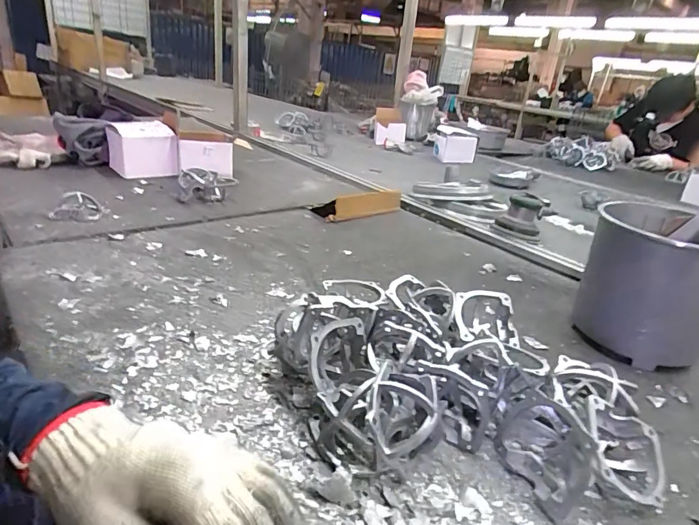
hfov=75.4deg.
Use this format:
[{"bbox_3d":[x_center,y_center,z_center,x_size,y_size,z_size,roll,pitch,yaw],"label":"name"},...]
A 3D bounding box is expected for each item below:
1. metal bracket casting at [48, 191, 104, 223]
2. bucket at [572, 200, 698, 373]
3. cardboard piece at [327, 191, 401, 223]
[{"bbox_3d":[-0.506,-0.102,0.836,0.090,0.047,0.066,-9,29,-29],"label":"metal bracket casting"},{"bbox_3d":[0.421,0.022,0.628,0.156,0.186,0.180,21,29,29],"label":"bucket"},{"bbox_3d":[0.037,-0.133,1.052,0.202,0.053,0.027,-13,15,-33],"label":"cardboard piece"}]

